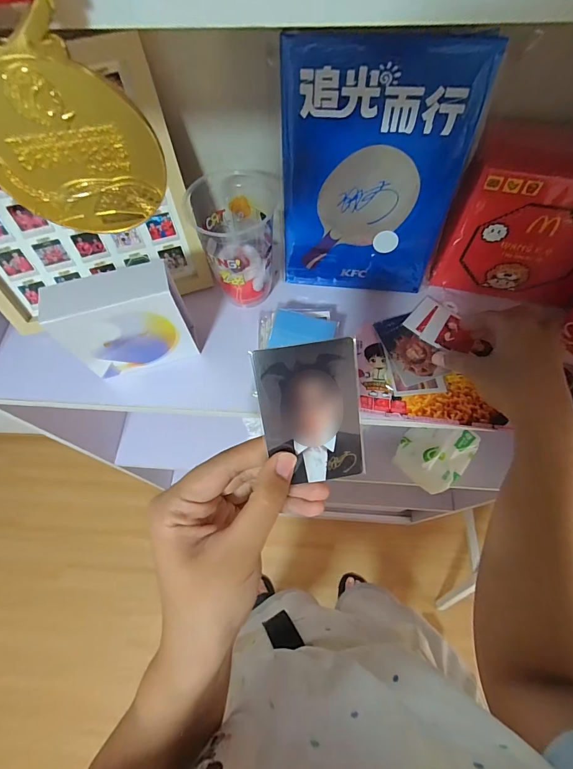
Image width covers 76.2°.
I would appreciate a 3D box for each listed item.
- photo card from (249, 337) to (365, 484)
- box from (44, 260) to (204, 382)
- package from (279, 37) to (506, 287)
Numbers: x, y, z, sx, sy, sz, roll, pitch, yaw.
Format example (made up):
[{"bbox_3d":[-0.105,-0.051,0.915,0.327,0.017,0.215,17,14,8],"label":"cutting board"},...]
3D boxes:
[{"bbox_3d":[0.015,0.018,0.205,0.055,0.006,0.082,-8,109,-1],"label":"photo card"},{"bbox_3d":[-0.157,-0.064,0.358,0.116,0.118,0.050,-12,64,-4],"label":"box"},{"bbox_3d":[0.076,-0.182,0.346,0.157,0.221,0.008,6,55,6],"label":"package"}]

